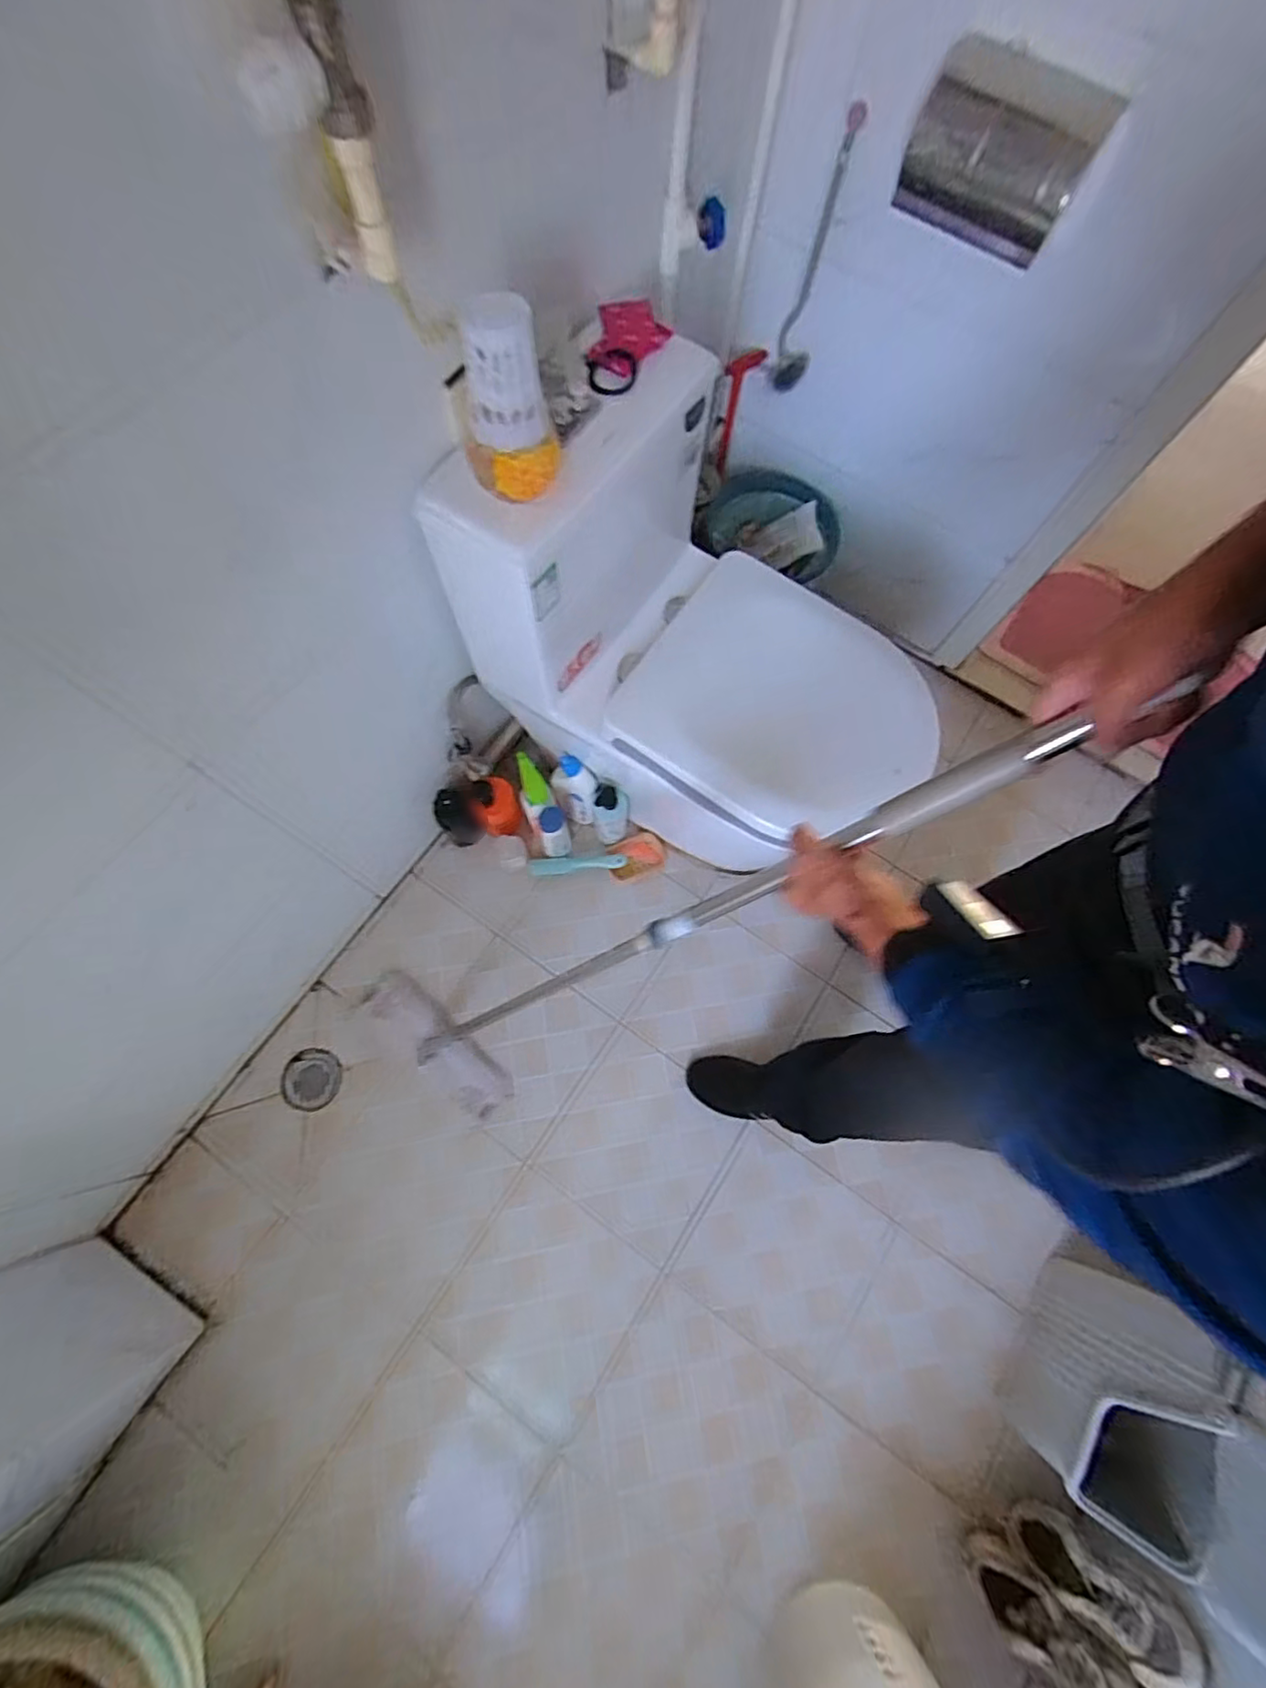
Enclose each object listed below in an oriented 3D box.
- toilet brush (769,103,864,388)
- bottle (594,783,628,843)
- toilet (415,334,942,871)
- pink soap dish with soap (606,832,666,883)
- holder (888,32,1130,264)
[{"bbox_3d":[0.295,-0.932,1.007,0.062,0.354,0.054,15,71,1],"label":"toilet brush"},{"bbox_3d":[-0.041,-0.063,1.241,0.074,0.199,0.069,3,72,-3],"label":"bottle"},{"bbox_3d":[0.134,-0.236,1.024,0.662,0.697,0.444,40,74,9],"label":"toilet"},{"bbox_3d":[0.006,0.027,1.321,0.122,0.019,0.086,-18,74,-10],"label":"pink soap dish with soap"},{"bbox_3d":[0.445,-0.838,0.753,0.214,0.114,0.132,26,72,5],"label":"holder"}]

